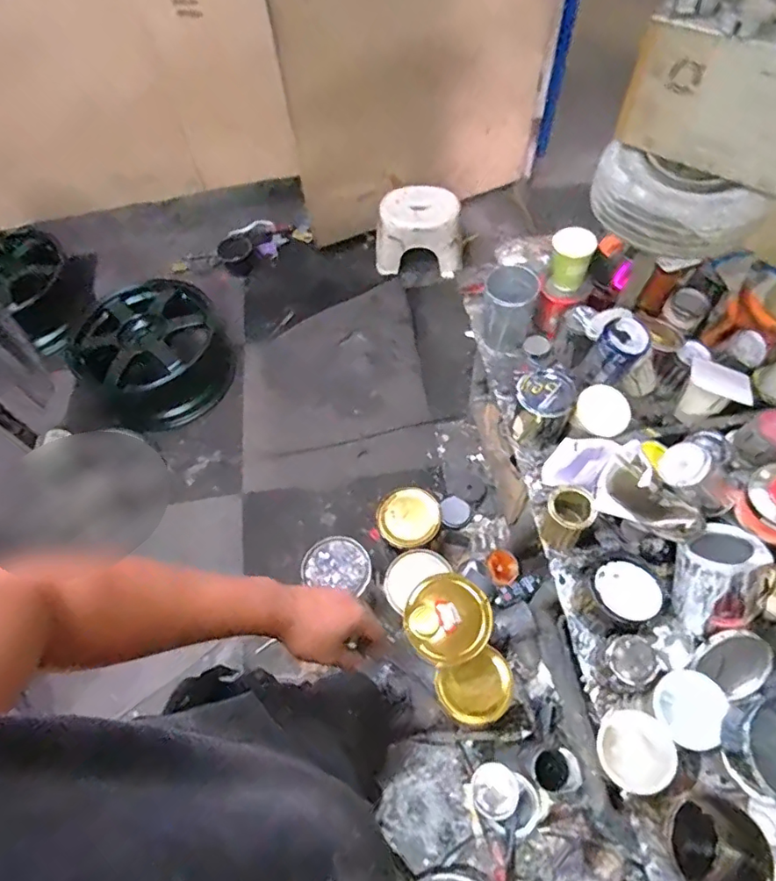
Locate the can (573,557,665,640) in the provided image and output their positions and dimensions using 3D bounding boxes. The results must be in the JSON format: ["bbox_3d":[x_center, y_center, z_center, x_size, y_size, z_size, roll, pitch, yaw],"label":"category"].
[{"bbox_3d":[0.342,0.236,0.791,0.091,0.113,0.109,-27,51,-10],"label":"can"}]

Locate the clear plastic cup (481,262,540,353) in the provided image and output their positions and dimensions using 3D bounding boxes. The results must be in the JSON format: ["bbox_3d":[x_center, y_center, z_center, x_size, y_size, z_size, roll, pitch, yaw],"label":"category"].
[{"bbox_3d":[0.242,-0.260,1.083,0.102,0.141,0.106,16,63,11],"label":"clear plastic cup"}]

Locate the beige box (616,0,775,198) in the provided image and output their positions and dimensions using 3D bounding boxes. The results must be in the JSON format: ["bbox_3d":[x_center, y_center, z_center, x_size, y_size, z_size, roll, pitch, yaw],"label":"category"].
[{"bbox_3d":[0.449,-0.447,0.684,0.257,0.164,0.096,38,69,21],"label":"beige box"}]

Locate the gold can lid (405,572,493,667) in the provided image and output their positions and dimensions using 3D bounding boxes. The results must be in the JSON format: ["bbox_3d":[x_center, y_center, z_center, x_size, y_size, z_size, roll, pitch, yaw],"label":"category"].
[{"bbox_3d":[0.113,0.337,1.005,0.156,0.023,0.155,-1,72,2],"label":"gold can lid"}]

